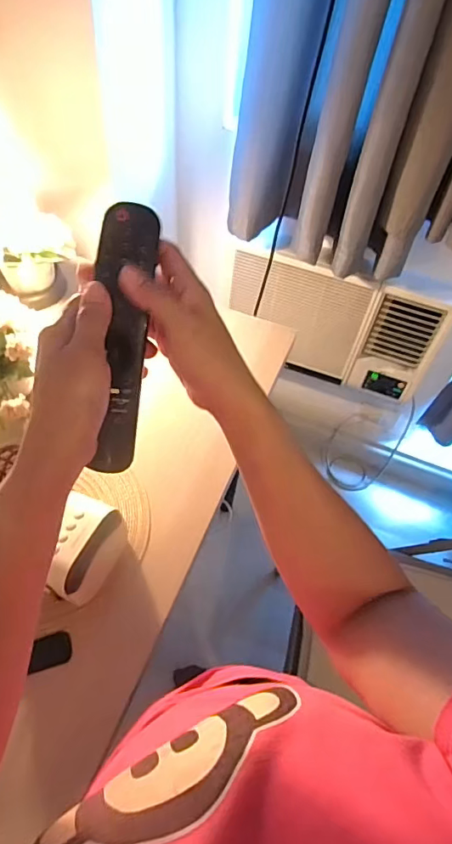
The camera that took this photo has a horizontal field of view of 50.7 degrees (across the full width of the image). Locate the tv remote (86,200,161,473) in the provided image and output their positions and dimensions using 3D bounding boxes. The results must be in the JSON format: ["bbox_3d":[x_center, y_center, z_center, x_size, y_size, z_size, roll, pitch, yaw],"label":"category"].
[{"bbox_3d":[-0.072,-0.054,0.334,0.037,0.015,0.184,5,100,-2],"label":"tv remote"}]

